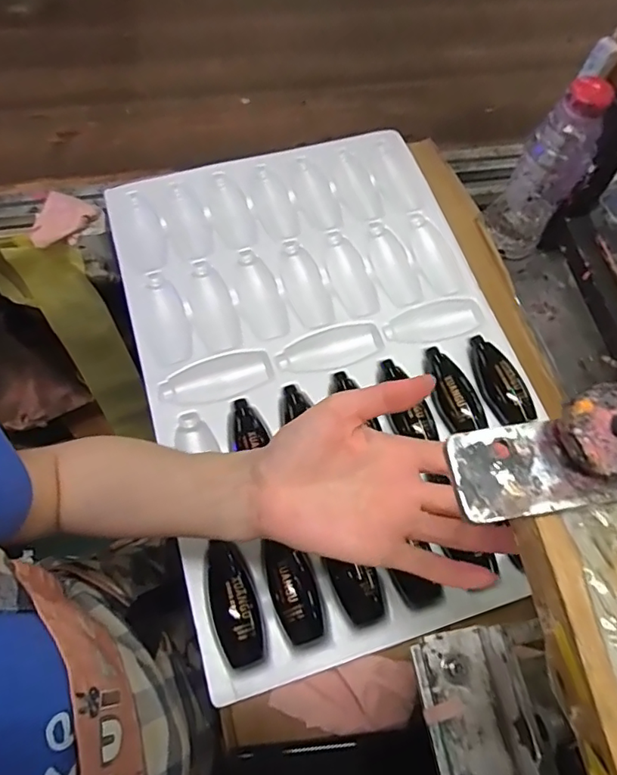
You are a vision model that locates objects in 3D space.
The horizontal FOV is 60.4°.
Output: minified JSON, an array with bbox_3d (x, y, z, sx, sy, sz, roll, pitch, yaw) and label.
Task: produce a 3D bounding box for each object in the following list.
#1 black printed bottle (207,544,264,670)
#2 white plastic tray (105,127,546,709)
[{"bbox_3d":[-0.060,0.174,0.429,0.038,0.029,0.091,-18,67,-10],"label":"black printed bottle"},{"bbox_3d":[0.019,-0.042,0.531,0.359,0.029,0.538,-15,66,-9],"label":"white plastic tray"}]

